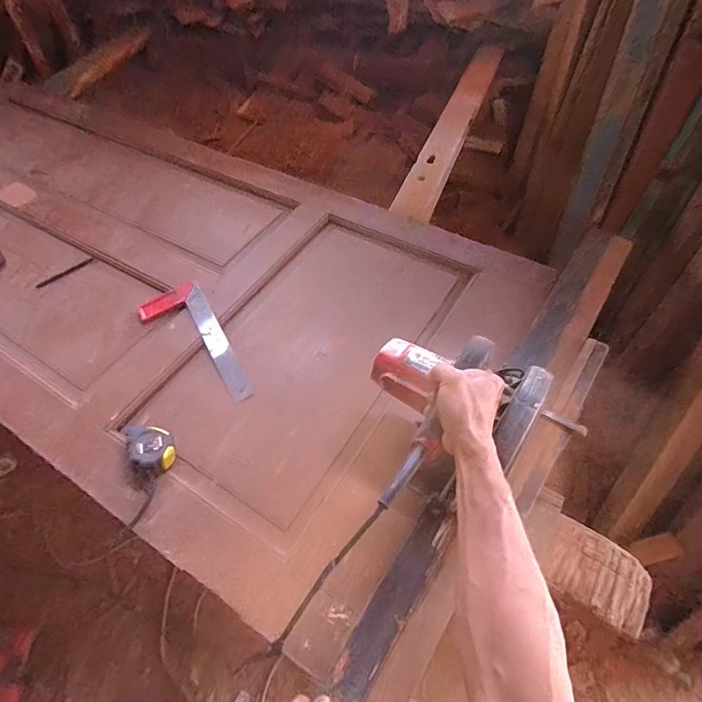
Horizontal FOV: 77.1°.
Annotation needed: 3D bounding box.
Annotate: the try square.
[{"bbox_3d":[-0.297,-0.012,0.823,0.122,0.014,0.309,-27,60,-16],"label":"try square"}]

